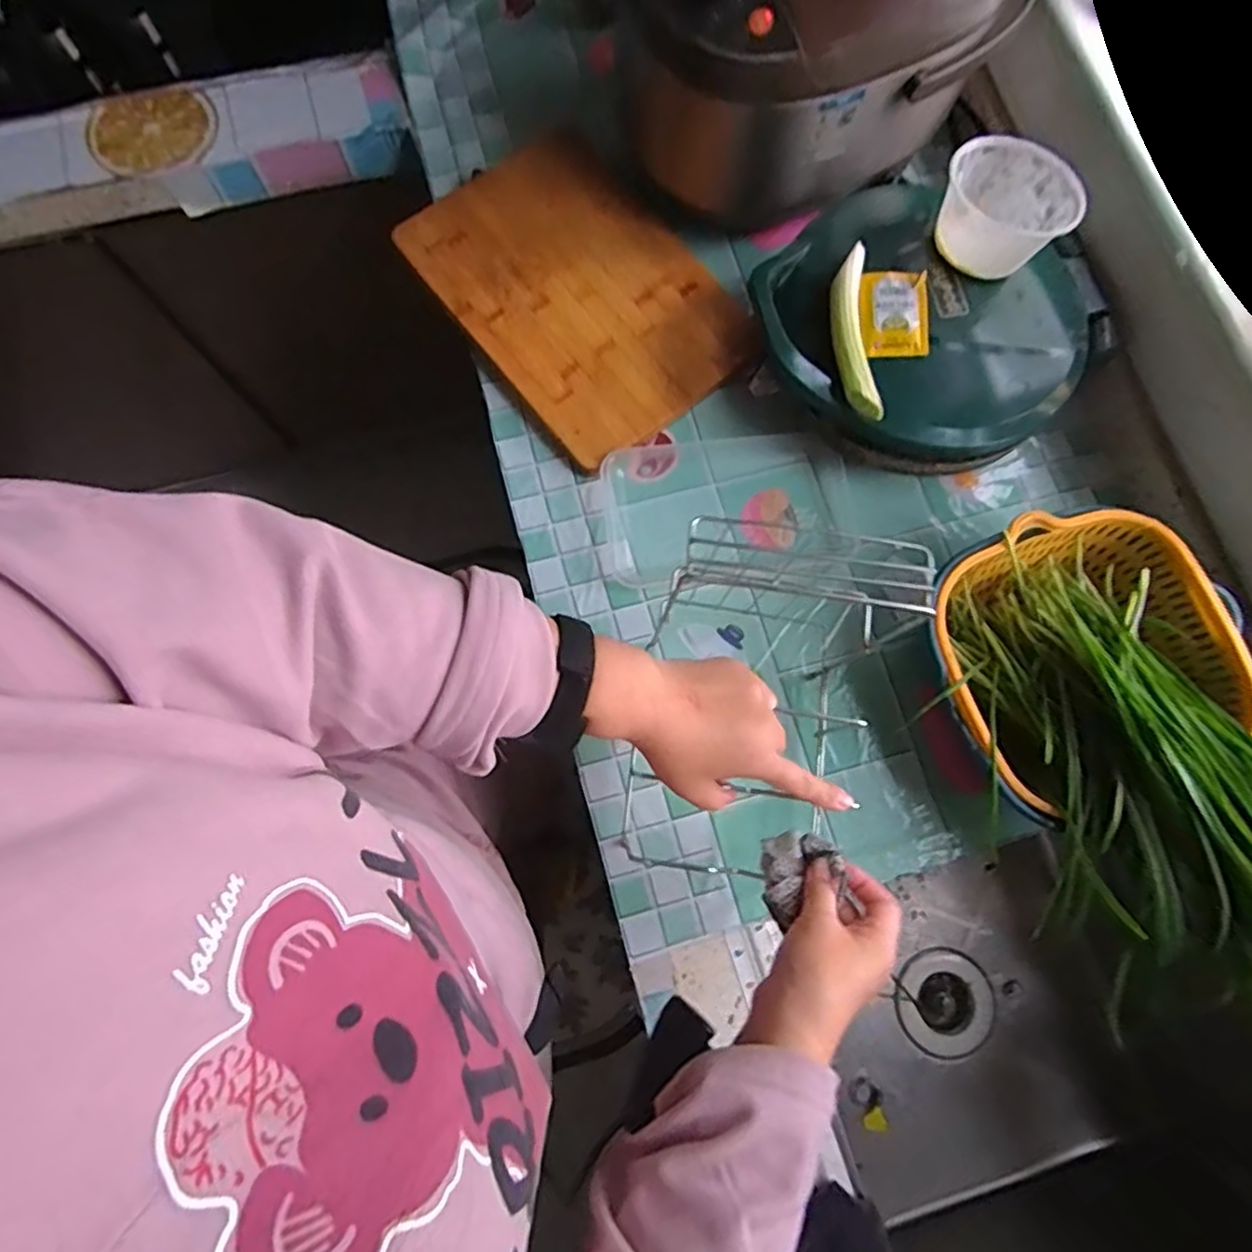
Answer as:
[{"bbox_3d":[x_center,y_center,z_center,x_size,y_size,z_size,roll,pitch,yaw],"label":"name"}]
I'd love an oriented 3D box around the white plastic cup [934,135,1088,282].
[{"bbox_3d":[0.334,-0.369,0.593,0.109,0.051,0.108,0,78,-1],"label":"white plastic cup"}]

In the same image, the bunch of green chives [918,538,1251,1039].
[{"bbox_3d":[0.397,0.106,0.517,0.207,0.104,0.379,-24,62,-6],"label":"bunch of green chives"}]

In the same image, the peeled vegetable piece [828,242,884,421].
[{"bbox_3d":[0.197,-0.254,0.583,0.035,0.026,0.151,-4,78,-2],"label":"peeled vegetable piece"}]

